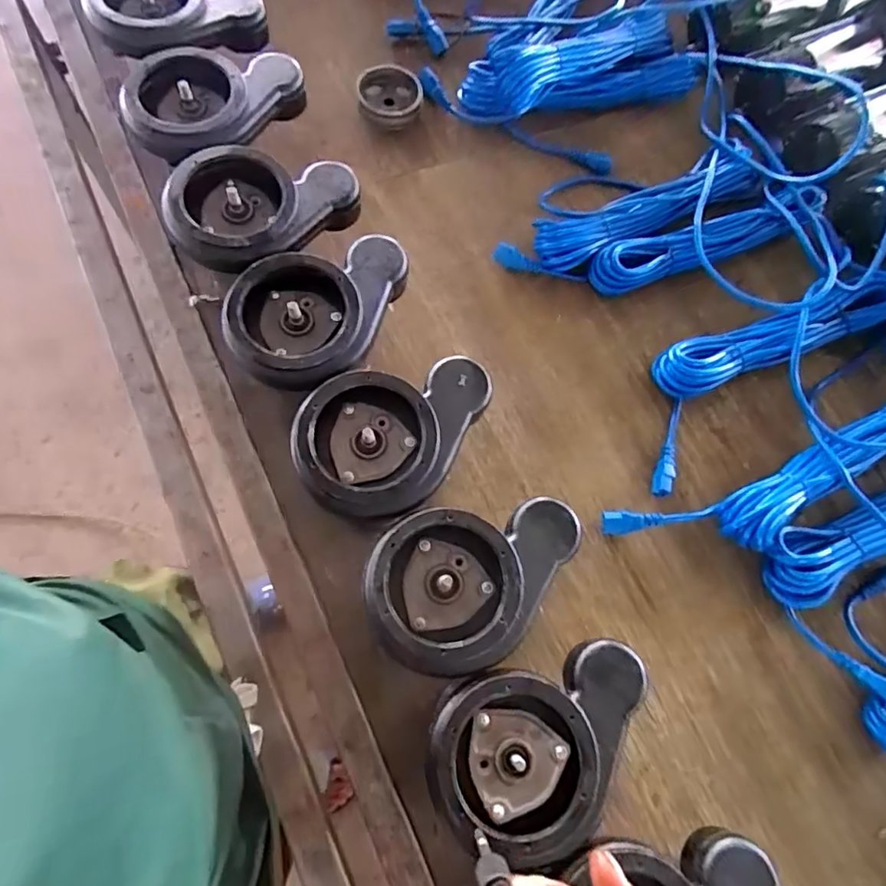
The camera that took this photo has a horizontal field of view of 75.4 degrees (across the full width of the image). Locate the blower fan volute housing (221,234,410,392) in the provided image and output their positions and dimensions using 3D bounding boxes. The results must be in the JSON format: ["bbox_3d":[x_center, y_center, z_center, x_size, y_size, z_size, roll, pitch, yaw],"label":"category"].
[{"bbox_3d":[-0.100,-0.114,0.489,0.169,0.037,0.115,-28,76,-16],"label":"blower fan volute housing"}]

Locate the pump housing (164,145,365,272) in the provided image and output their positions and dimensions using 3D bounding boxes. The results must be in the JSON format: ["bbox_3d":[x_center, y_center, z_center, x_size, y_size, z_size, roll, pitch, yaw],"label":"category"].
[{"bbox_3d":[-0.165,-0.216,0.528,0.165,0.045,0.122,-35,78,-18],"label":"pump housing"}]

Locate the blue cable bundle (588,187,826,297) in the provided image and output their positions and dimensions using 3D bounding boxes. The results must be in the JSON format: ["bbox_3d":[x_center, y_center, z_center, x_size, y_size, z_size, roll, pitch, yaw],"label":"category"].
[{"bbox_3d":[0.349,-0.262,0.743,0.350,0.054,0.061,-20,74,-14],"label":"blue cable bundle"}]

